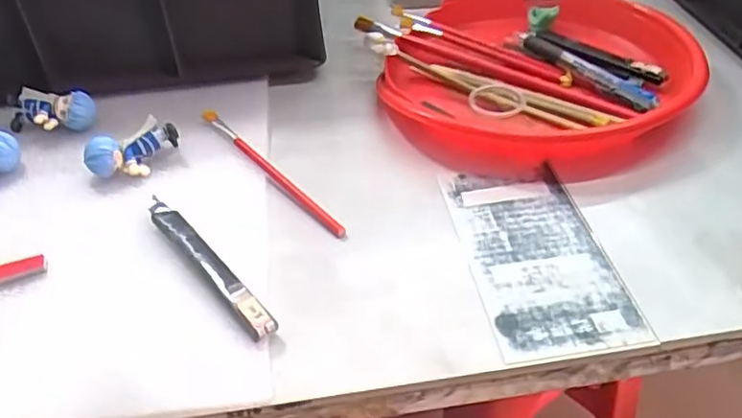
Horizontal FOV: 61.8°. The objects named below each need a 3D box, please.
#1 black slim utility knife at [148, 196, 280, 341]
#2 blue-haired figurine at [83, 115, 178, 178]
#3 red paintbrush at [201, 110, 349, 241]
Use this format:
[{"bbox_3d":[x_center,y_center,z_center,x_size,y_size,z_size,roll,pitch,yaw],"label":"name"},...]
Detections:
[{"bbox_3d":[-0.095,0.031,0.358,0.012,0.015,0.128,-30,47,-28],"label":"black slim utility knife"},{"bbox_3d":[-0.164,-0.040,0.427,0.061,0.021,0.030,-19,43,-18],"label":"blue-haired figurine"},{"bbox_3d":[-0.071,-0.028,0.422,0.008,0.012,0.165,-30,47,-27],"label":"red paintbrush"}]

